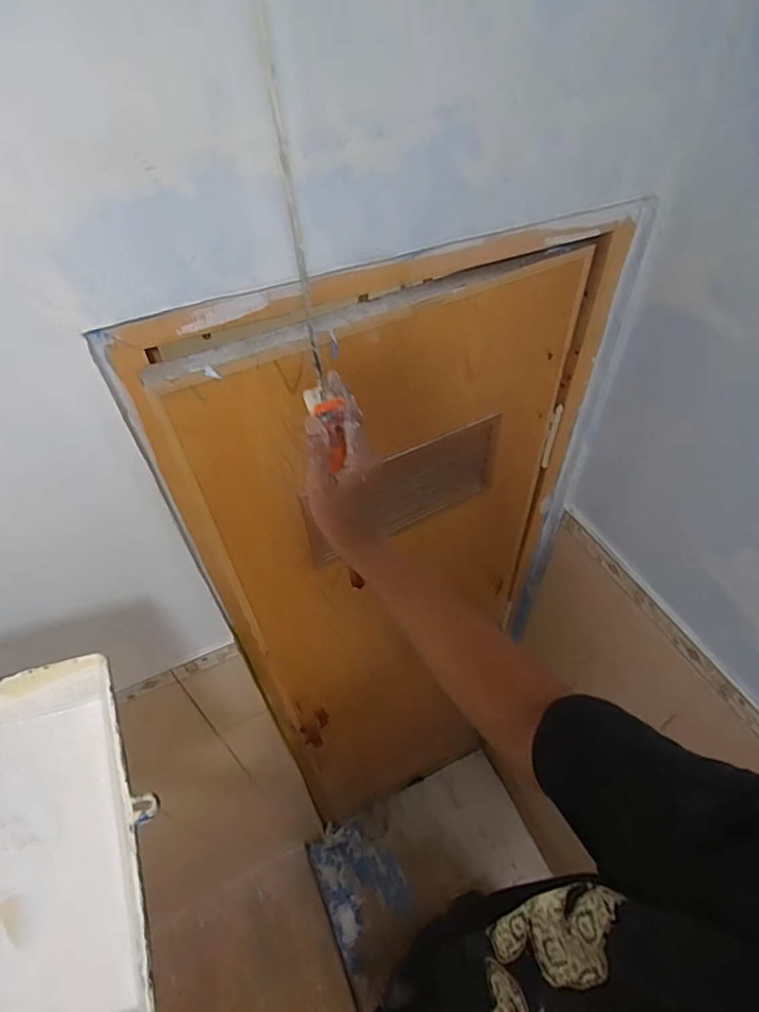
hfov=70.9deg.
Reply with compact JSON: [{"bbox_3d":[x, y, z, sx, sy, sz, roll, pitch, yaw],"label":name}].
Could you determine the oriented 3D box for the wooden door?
[{"bbox_3d":[0.068,0.438,1.454,0.671,2.140,0.078,-24,52,-16],"label":"wooden door"}]

